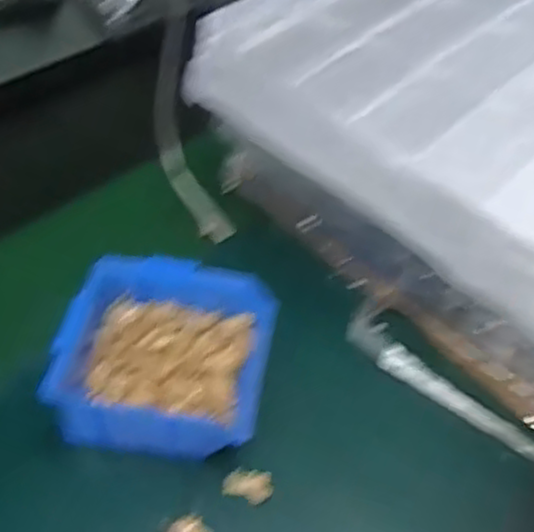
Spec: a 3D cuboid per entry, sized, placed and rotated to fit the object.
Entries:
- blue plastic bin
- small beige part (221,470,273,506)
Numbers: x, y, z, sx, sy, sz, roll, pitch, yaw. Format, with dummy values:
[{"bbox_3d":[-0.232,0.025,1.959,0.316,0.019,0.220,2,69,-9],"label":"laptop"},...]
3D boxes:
[{"bbox_3d":[-0.070,0.066,0.535,0.139,0.063,0.142,4,45,0],"label":"blue plastic bin"},{"bbox_3d":[-0.013,0.146,0.503,0.033,0.004,0.021,5,45,1],"label":"small beige part"}]

